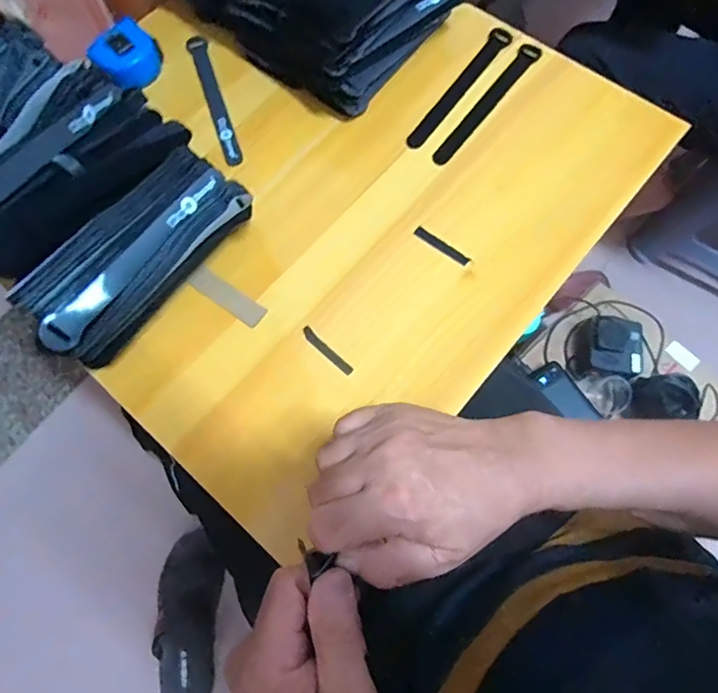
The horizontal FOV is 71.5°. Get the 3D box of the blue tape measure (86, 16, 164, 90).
[{"bbox_3d":[-0.263,-0.330,0.567,0.057,0.035,0.071,37,76,13],"label":"blue tape measure"}]

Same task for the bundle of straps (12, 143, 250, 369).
[{"bbox_3d":[-0.190,-0.075,0.436,0.084,0.080,0.209,39,76,14],"label":"bundle of straps"}]

